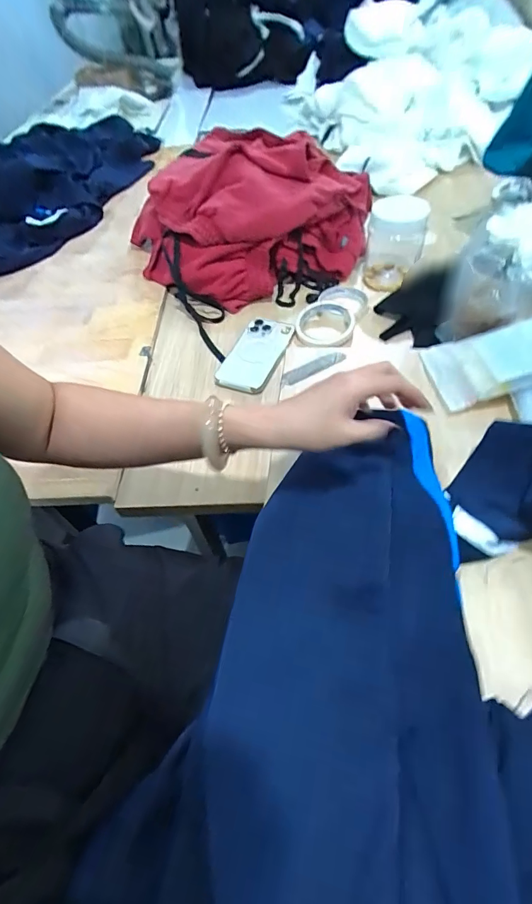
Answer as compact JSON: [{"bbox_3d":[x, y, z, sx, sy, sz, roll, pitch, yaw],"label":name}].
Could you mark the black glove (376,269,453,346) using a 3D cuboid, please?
[{"bbox_3d":[0.227,-0.232,0.649,0.108,0.111,0.069,22,58,20],"label":"black glove"}]

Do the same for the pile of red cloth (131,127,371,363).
[{"bbox_3d":[-0.035,-0.440,0.777,0.410,0.175,0.373,-33,57,-18],"label":"pile of red cloth"}]

